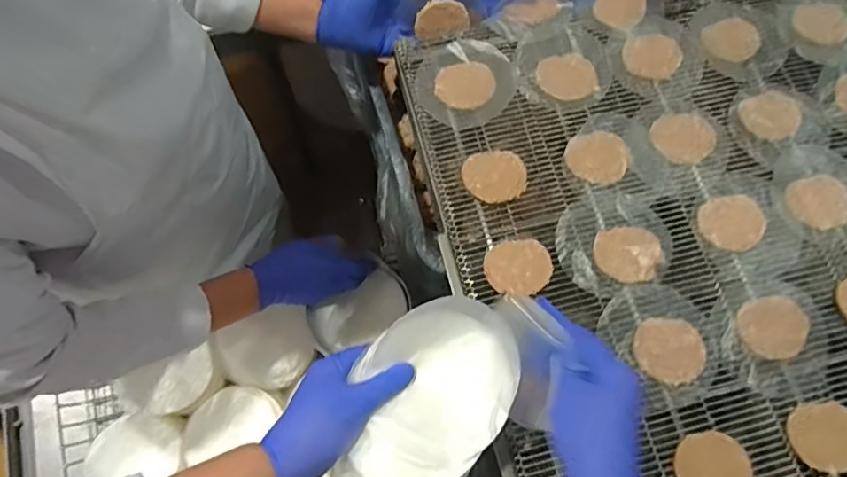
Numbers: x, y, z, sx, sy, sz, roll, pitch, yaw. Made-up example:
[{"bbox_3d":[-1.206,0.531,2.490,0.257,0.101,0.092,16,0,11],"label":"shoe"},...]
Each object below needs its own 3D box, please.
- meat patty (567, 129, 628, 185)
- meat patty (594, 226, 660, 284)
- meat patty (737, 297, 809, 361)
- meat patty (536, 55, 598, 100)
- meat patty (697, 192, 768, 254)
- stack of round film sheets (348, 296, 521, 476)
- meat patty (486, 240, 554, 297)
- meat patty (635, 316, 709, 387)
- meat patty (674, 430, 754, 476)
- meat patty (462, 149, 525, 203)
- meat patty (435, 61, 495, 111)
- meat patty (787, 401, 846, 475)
[{"bbox_3d":[0.203,-0.095,0.620,0.070,0.007,0.062,-8,77,-4],"label":"meat patty"},{"bbox_3d":[0.222,0.017,0.581,0.069,0.008,0.062,7,77,0],"label":"meat patty"},{"bbox_3d":[0.369,0.093,0.560,0.073,0.004,0.063,-19,78,-6],"label":"meat patty"},{"bbox_3d":[0.176,-0.198,0.653,0.070,0.004,0.064,0,77,-2],"label":"meat patty"},{"bbox_3d":[0.348,-0.019,0.598,0.070,0.004,0.063,-27,79,-8],"label":"meat patty"},{"bbox_3d":[0.007,0.126,0.440,0.118,0.015,0.158,41,76,14],"label":"stack of round film sheets"},{"bbox_3d":[0.103,0.031,0.578,0.070,0.007,0.061,-4,77,-3],"label":"meat patty"},{"bbox_3d":[0.253,0.114,0.549,0.069,0.007,0.066,0,77,-2],"label":"meat patty"},{"bbox_3d":[0.280,0.223,0.513,0.068,0.008,0.067,0,77,-2],"label":"meat patty"},{"bbox_3d":[0.083,-0.072,0.613,0.070,0.005,0.061,-15,78,-5],"label":"meat patty"},{"bbox_3d":[0.050,-0.186,0.648,0.070,0.007,0.065,0,77,-2],"label":"meat patty"},{"bbox_3d":[0.398,0.195,0.524,0.070,0.006,0.064,0,70,1],"label":"meat patty"}]

